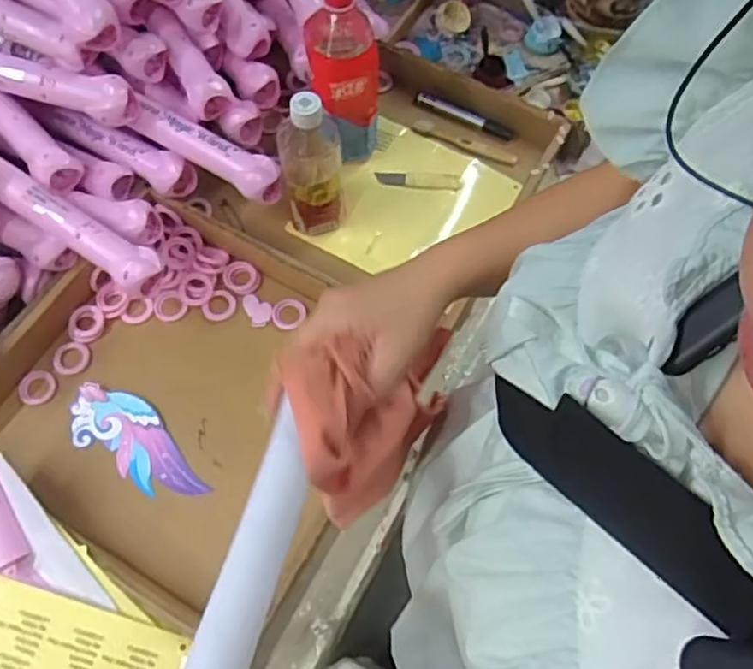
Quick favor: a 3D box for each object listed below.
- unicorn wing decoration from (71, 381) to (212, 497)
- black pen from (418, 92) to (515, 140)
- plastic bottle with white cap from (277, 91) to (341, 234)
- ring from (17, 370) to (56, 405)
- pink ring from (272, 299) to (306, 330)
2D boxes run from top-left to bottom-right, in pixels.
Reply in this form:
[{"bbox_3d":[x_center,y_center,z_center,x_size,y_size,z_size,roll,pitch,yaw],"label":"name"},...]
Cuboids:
[{"bbox_3d":[-0.243,0.110,0.666,0.166,0.008,0.071,31,69,10],"label":"unicorn wing decoration"},{"bbox_3d":[0.113,-0.281,0.840,0.132,0.009,0.020,23,67,6],"label":"black pen"},{"bbox_3d":[-0.070,-0.176,0.698,0.061,0.187,0.050,-4,67,-5],"label":"plastic bottle with white cap"},{"bbox_3d":[-0.358,0.055,0.685,0.037,0.004,0.038,1,67,-3],"label":"ring"},{"bbox_3d":[-0.098,-0.022,0.730,0.038,0.012,0.035,1,67,-3],"label":"pink ring"}]

